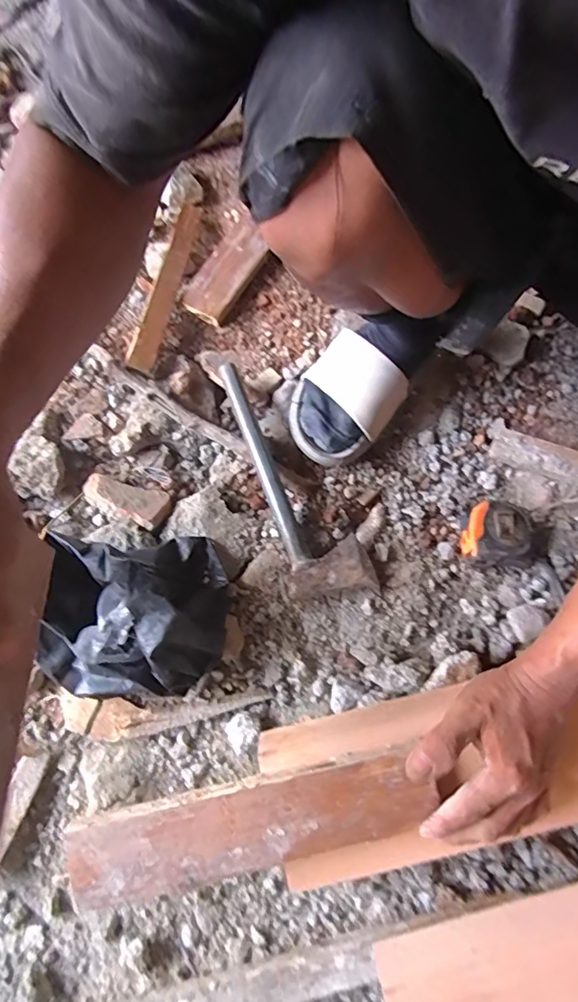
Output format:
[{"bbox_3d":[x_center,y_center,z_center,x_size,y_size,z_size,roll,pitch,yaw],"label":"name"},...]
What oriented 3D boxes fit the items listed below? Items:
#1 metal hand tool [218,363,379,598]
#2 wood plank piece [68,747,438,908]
[{"bbox_3d":[0.006,-0.030,0.540,0.084,0.027,0.273,-17,73,-6],"label":"metal hand tool"},{"bbox_3d":[-0.029,0.236,0.366,0.258,0.015,0.061,-13,73,-1],"label":"wood plank piece"}]

